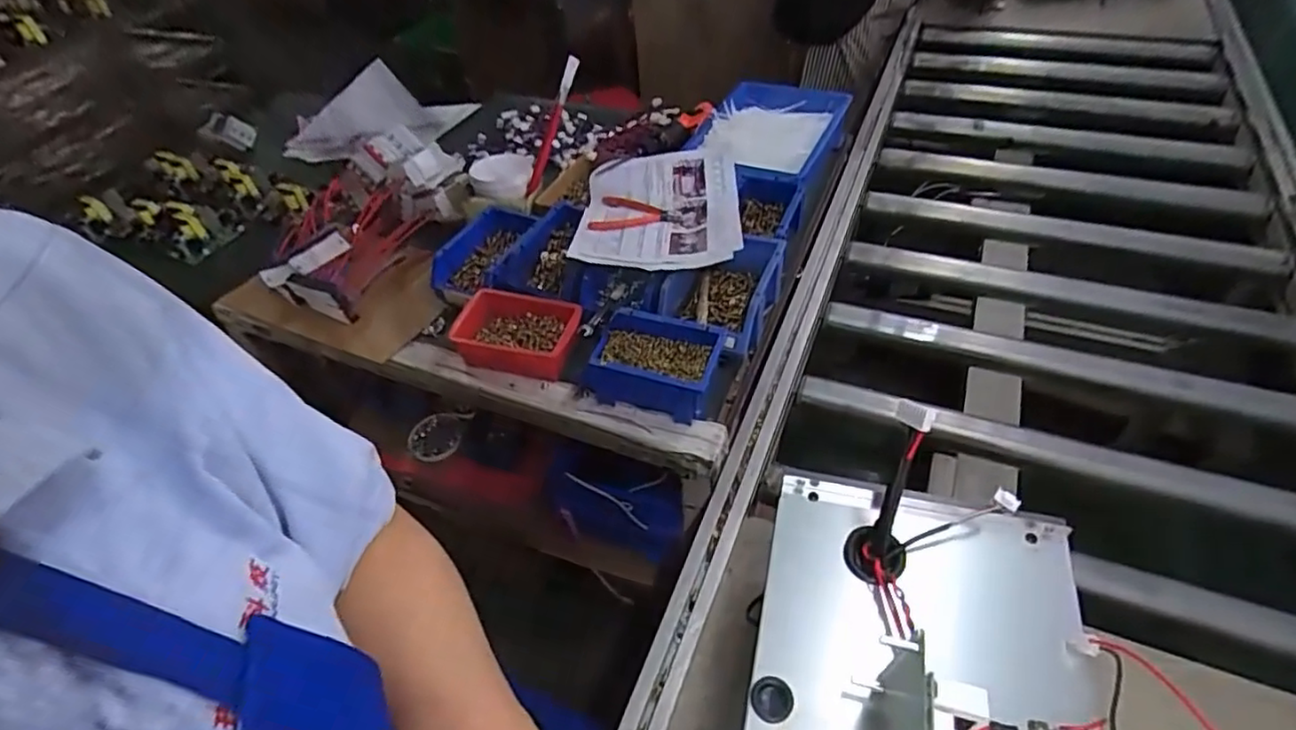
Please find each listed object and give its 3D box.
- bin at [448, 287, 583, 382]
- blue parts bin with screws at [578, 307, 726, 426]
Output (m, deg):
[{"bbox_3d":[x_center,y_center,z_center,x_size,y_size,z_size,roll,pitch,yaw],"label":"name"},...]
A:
[{"bbox_3d":[-0.176,-0.041,0.820,0.172,0.051,0.097,8,49,13],"label":"bin"},{"bbox_3d":[0.004,-0.006,0.754,0.161,0.059,0.102,12,50,16],"label":"blue parts bin with screws"}]

